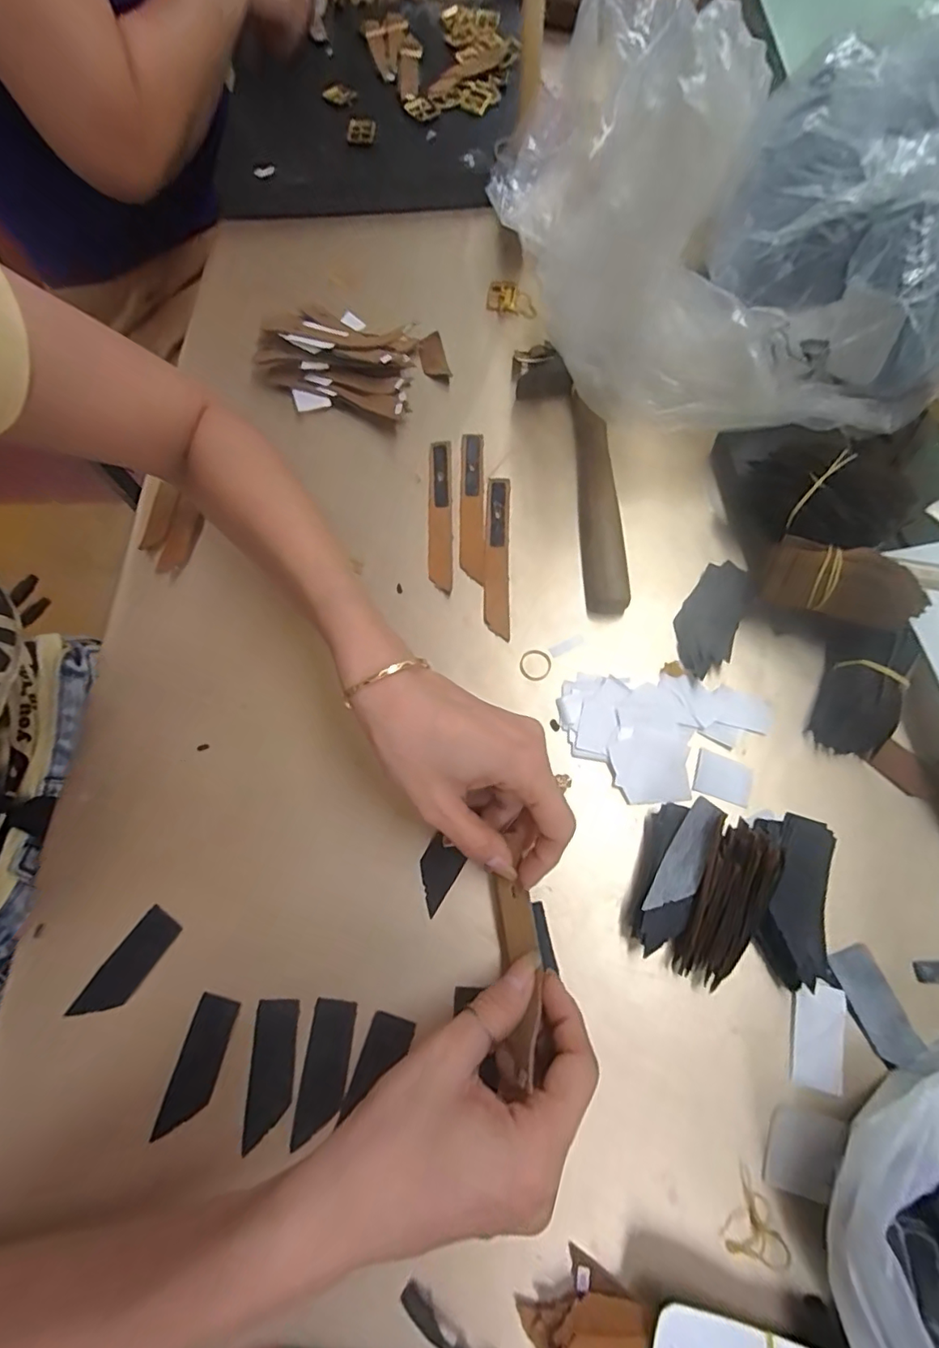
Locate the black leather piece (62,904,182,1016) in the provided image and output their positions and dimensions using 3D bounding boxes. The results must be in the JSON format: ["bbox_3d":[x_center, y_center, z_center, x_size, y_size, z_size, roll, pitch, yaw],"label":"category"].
[{"bbox_3d":[-0.188,0.161,0.295,0.023,0.004,0.062,33,75,13],"label":"black leather piece"}]

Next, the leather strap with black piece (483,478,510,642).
[{"bbox_3d":[0.019,-0.083,0.377,0.017,0.004,0.124,0,70,3],"label":"leather strap with black piece"}]

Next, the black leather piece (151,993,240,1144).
[{"bbox_3d":[-0.141,0.203,0.278,0.020,0.004,0.062,12,71,7],"label":"black leather piece"}]

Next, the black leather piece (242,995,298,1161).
[{"bbox_3d":[-0.103,0.206,0.278,0.024,0.004,0.065,1,70,3],"label":"black leather piece"}]

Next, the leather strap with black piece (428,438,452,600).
[{"bbox_3d":[-0.022,-0.115,0.390,0.016,0.007,0.123,-2,70,2],"label":"leather strap with black piece"}]

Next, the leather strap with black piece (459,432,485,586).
[{"bbox_3d":[0.002,-0.122,0.391,0.017,0.006,0.123,-1,70,2],"label":"leather strap with black piece"}]

